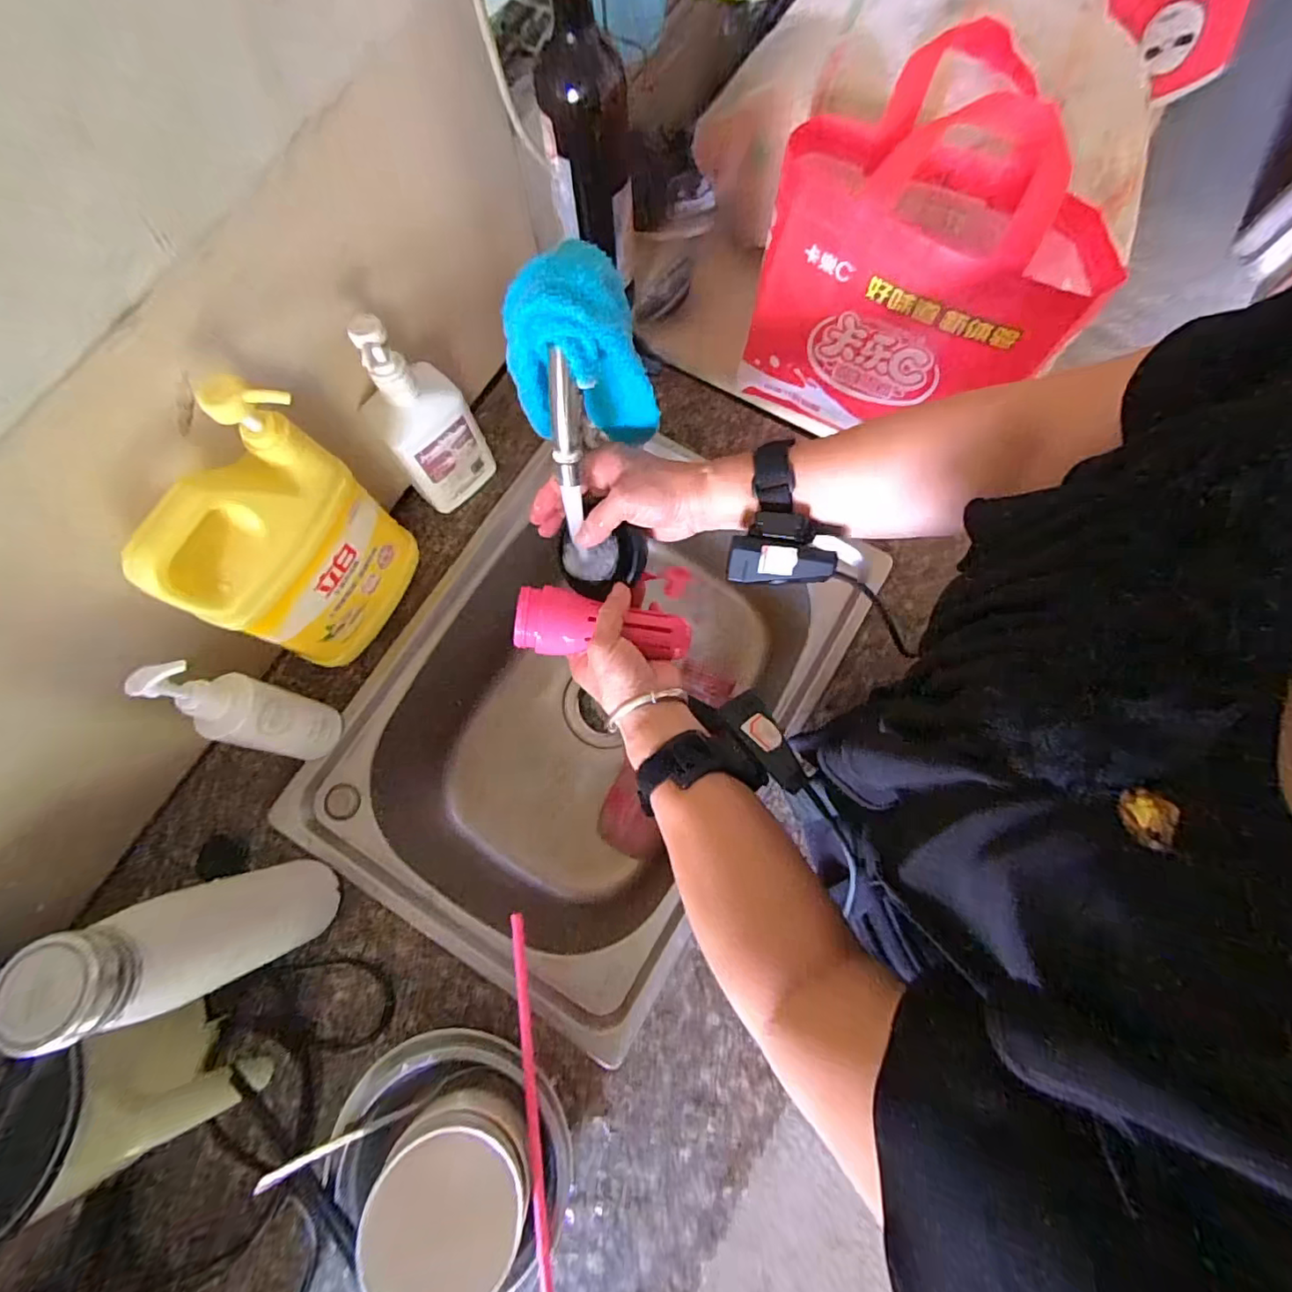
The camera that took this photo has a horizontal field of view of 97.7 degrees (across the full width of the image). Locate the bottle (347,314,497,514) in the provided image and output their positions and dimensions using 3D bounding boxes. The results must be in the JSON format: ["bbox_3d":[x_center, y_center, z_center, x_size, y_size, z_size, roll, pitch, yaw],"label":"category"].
[{"bbox_3d":[-0.195,-0.197,0.497,0.080,0.197,0.059,-38,77,-9],"label":"bottle"}]

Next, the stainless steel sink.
[{"bbox_3d":[-0.068,0.076,0.619,0.370,0.209,0.464,30,78,9],"label":"stainless steel sink"}]

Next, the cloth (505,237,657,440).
[{"bbox_3d":[-0.043,-0.184,0.371,0.082,0.120,0.073,-29,76,-6],"label":"cloth"}]

